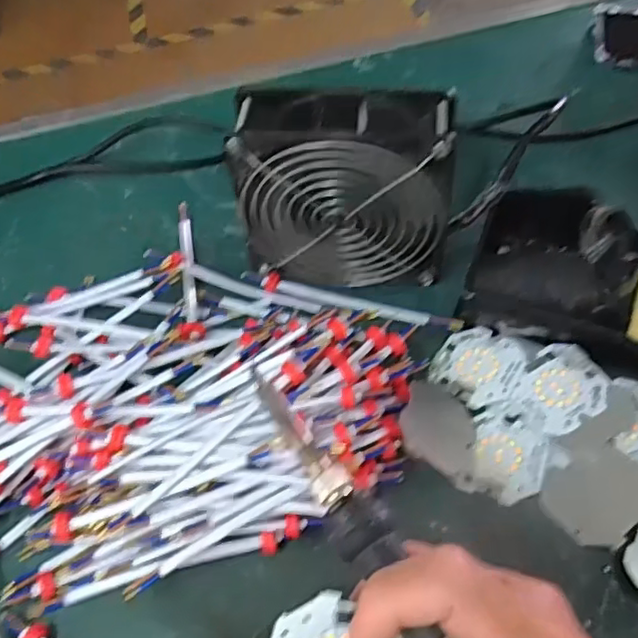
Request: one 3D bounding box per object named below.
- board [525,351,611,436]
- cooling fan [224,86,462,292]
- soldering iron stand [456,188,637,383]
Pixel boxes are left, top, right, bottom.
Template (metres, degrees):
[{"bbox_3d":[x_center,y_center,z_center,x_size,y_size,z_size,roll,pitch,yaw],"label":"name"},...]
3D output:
[{"bbox_3d":[0.133,0.038,0.345,0.041,0.009,0.042,-27,58,-13],"label":"board"},{"bbox_3d":[0.016,-0.070,0.370,0.117,0.116,0.051,5,56,9],"label":"cooling fan"},{"bbox_3d":[0.162,-0.026,0.354,0.150,0.068,0.087,14,58,14],"label":"soldering iron stand"}]

